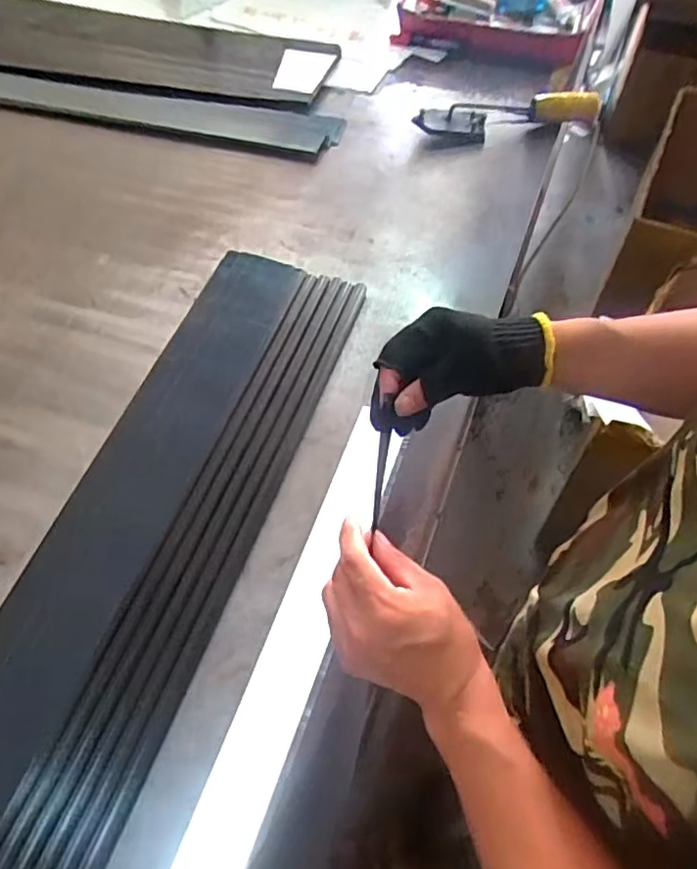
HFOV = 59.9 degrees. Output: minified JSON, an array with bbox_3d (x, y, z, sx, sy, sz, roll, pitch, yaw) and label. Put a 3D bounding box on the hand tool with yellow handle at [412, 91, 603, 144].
[{"bbox_3d":[0.236,-0.473,0.902,0.269,0.048,0.049,-13,61,-2],"label":"hand tool with yellow handle"}]

